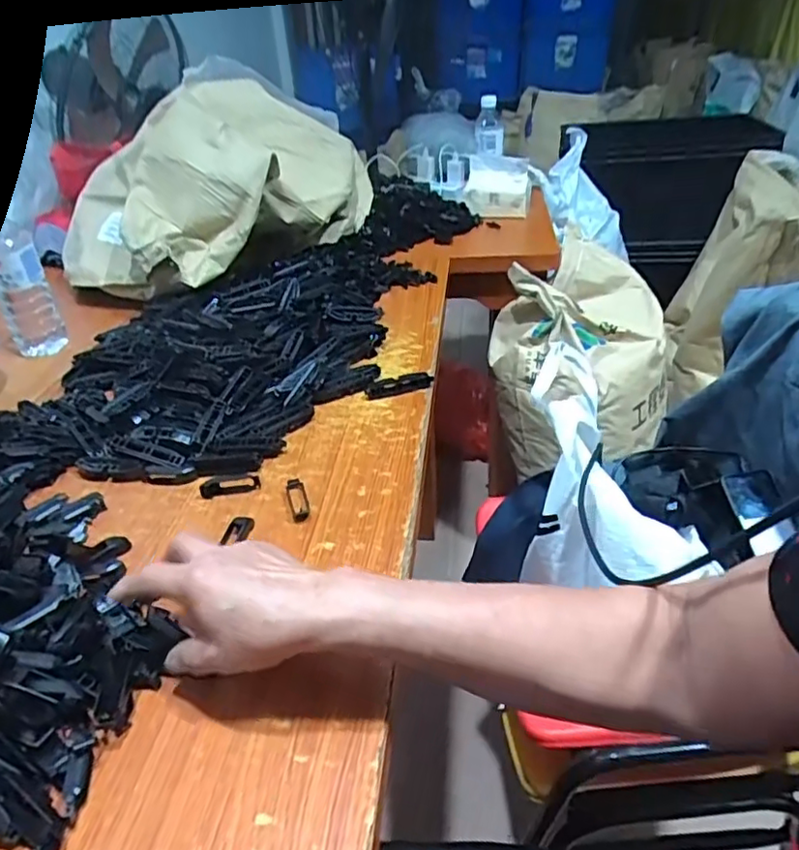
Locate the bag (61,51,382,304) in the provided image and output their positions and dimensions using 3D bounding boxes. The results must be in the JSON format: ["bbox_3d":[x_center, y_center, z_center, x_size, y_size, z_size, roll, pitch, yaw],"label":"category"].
[{"bbox_3d":[-0.300,-0.435,1.048,0.322,0.258,0.507,24,42,35],"label":"bag"}]

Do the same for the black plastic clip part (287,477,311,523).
[{"bbox_3d":[-0.096,0.070,0.573,0.017,0.006,0.056,-11,36,-11],"label":"black plastic clip part"}]

